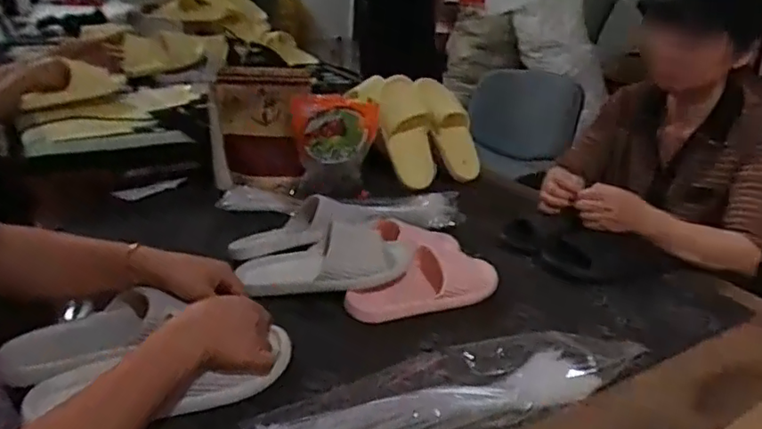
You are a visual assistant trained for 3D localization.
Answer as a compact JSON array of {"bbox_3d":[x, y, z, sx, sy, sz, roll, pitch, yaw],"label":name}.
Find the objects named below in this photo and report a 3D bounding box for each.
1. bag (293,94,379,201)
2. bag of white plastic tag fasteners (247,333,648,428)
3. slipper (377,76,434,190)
[{"bbox_3d":[-0.091,-0.124,1.163,0.163,0.201,0.073,2,25,-3],"label":"bag"},{"bbox_3d":[0.080,0.202,0.651,0.472,0.044,0.129,-11,29,-28],"label":"bag of white plastic tag fasteners"},{"bbox_3d":[0.046,-0.183,1.324,0.120,0.259,0.071,-9,-4,-26],"label":"slipper"}]

